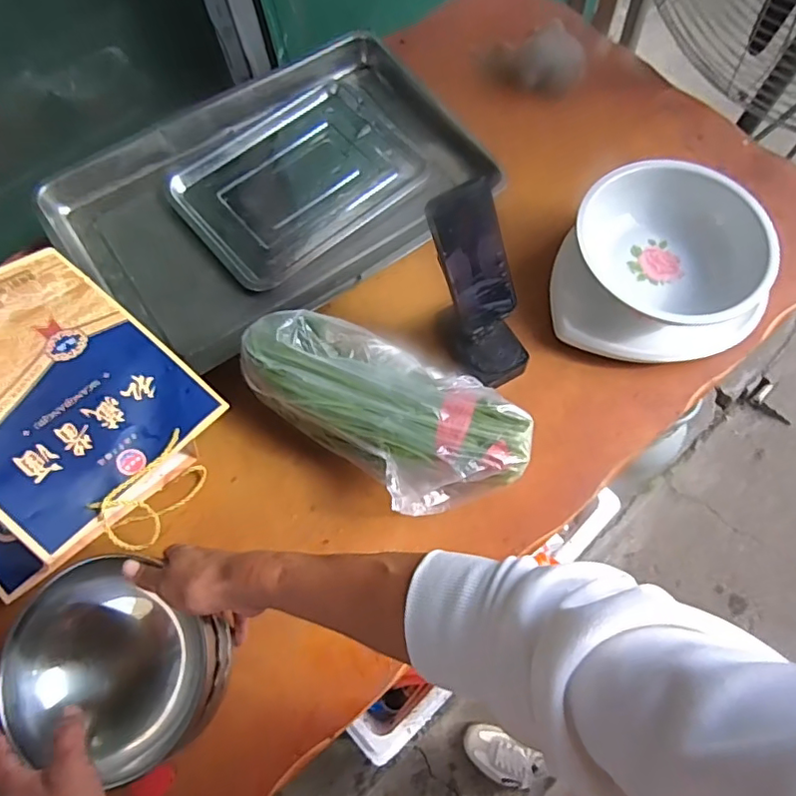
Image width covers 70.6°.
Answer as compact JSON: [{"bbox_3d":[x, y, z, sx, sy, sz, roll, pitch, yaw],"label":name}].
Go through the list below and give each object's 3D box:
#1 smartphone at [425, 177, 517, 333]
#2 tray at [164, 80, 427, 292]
[{"bbox_3d":[0.084,-0.154,0.621,0.072,0.154,0.005,-23,26,-3],"label":"smartphone"},{"bbox_3d":[-0.151,-0.336,0.849,0.342,0.031,0.243,-39,69,-14],"label":"tray"}]

